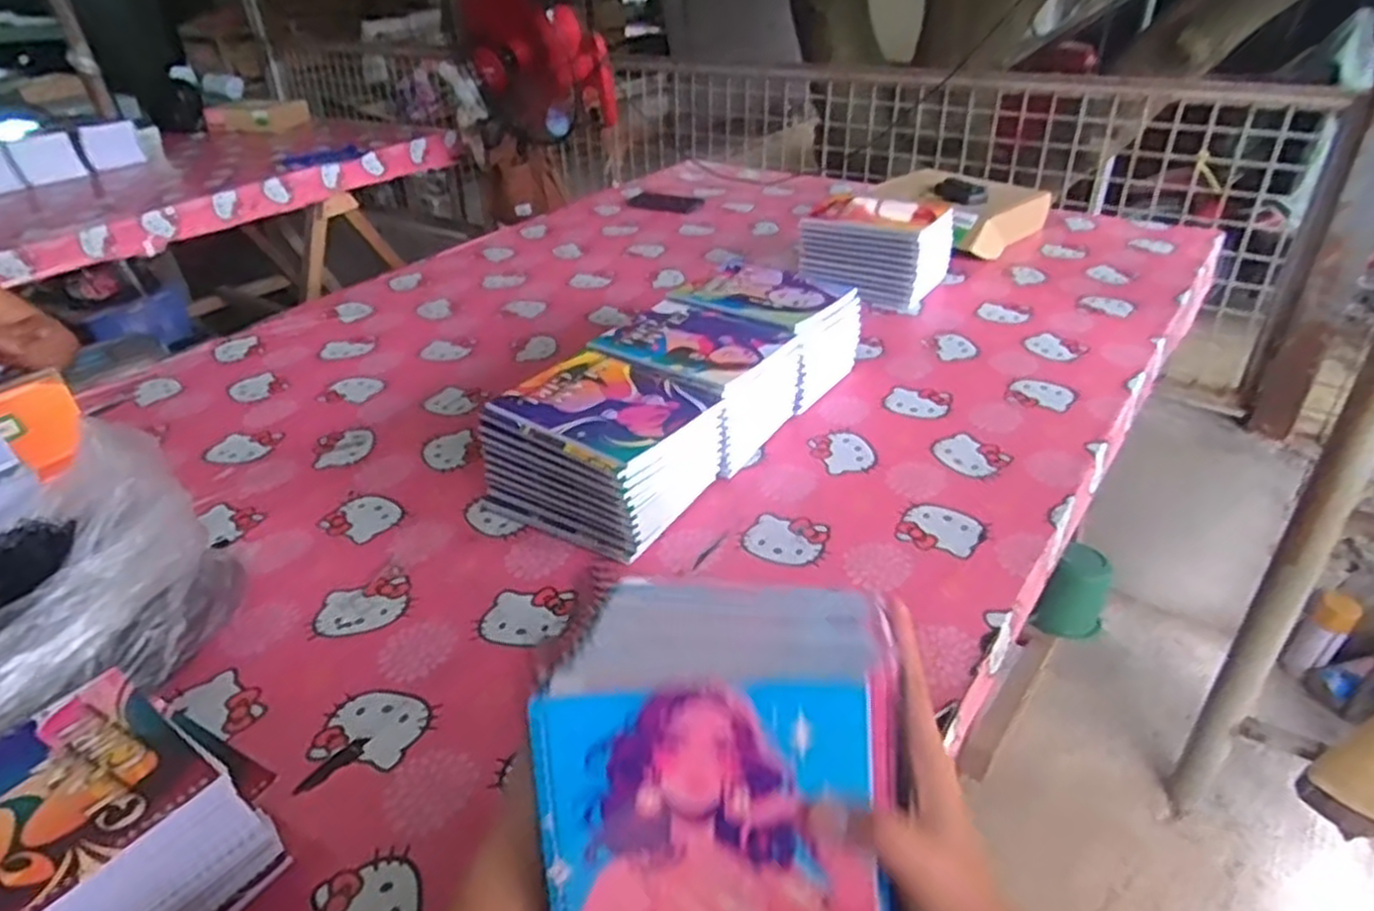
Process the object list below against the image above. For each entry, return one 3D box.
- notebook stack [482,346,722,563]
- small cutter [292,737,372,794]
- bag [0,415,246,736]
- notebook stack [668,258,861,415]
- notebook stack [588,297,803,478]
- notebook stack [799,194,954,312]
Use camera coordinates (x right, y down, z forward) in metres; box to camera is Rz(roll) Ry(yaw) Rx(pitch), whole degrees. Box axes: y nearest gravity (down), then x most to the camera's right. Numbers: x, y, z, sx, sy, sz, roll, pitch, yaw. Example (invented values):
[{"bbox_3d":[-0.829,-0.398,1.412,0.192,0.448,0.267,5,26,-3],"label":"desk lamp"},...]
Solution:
[{"bbox_3d":[-0.084,-0.006,0.819,0.199,0.117,0.173,17,39,28],"label":"notebook stack"},{"bbox_3d":[-0.260,0.227,0.583,0.014,0.004,0.058,20,40,31],"label":"small cutter"},{"bbox_3d":[-0.541,0.123,0.631,0.239,0.155,0.300,17,39,27],"label":"bag"},{"bbox_3d":[0.100,-0.156,1.027,0.208,0.124,0.167,21,41,32],"label":"notebook stack"},{"bbox_3d":[0.007,-0.081,0.925,0.197,0.119,0.170,18,39,29],"label":"notebook stack"},{"bbox_3d":[0.294,-0.325,1.252,0.206,0.116,0.161,18,39,29],"label":"notebook stack"}]

